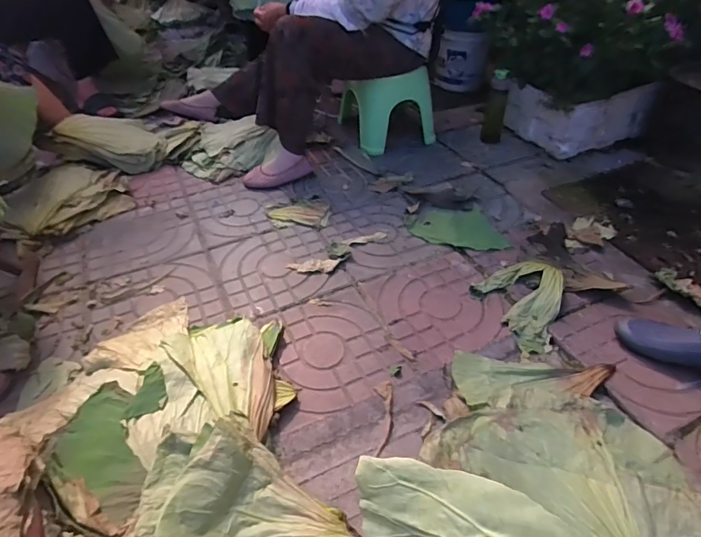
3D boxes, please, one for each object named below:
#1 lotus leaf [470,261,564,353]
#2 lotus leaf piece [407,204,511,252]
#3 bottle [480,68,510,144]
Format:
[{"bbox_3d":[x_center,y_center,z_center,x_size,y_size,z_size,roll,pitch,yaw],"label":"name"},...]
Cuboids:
[{"bbox_3d":[0.401,0.063,1.077,0.198,0.043,0.266,22,49,21],"label":"lotus leaf"},{"bbox_3d":[0.292,-0.114,1.279,0.249,0.017,0.195,-5,45,-4],"label":"lotus leaf piece"},{"bbox_3d":[0.513,-0.560,1.586,0.073,0.245,0.074,14,47,14],"label":"bottle"}]

